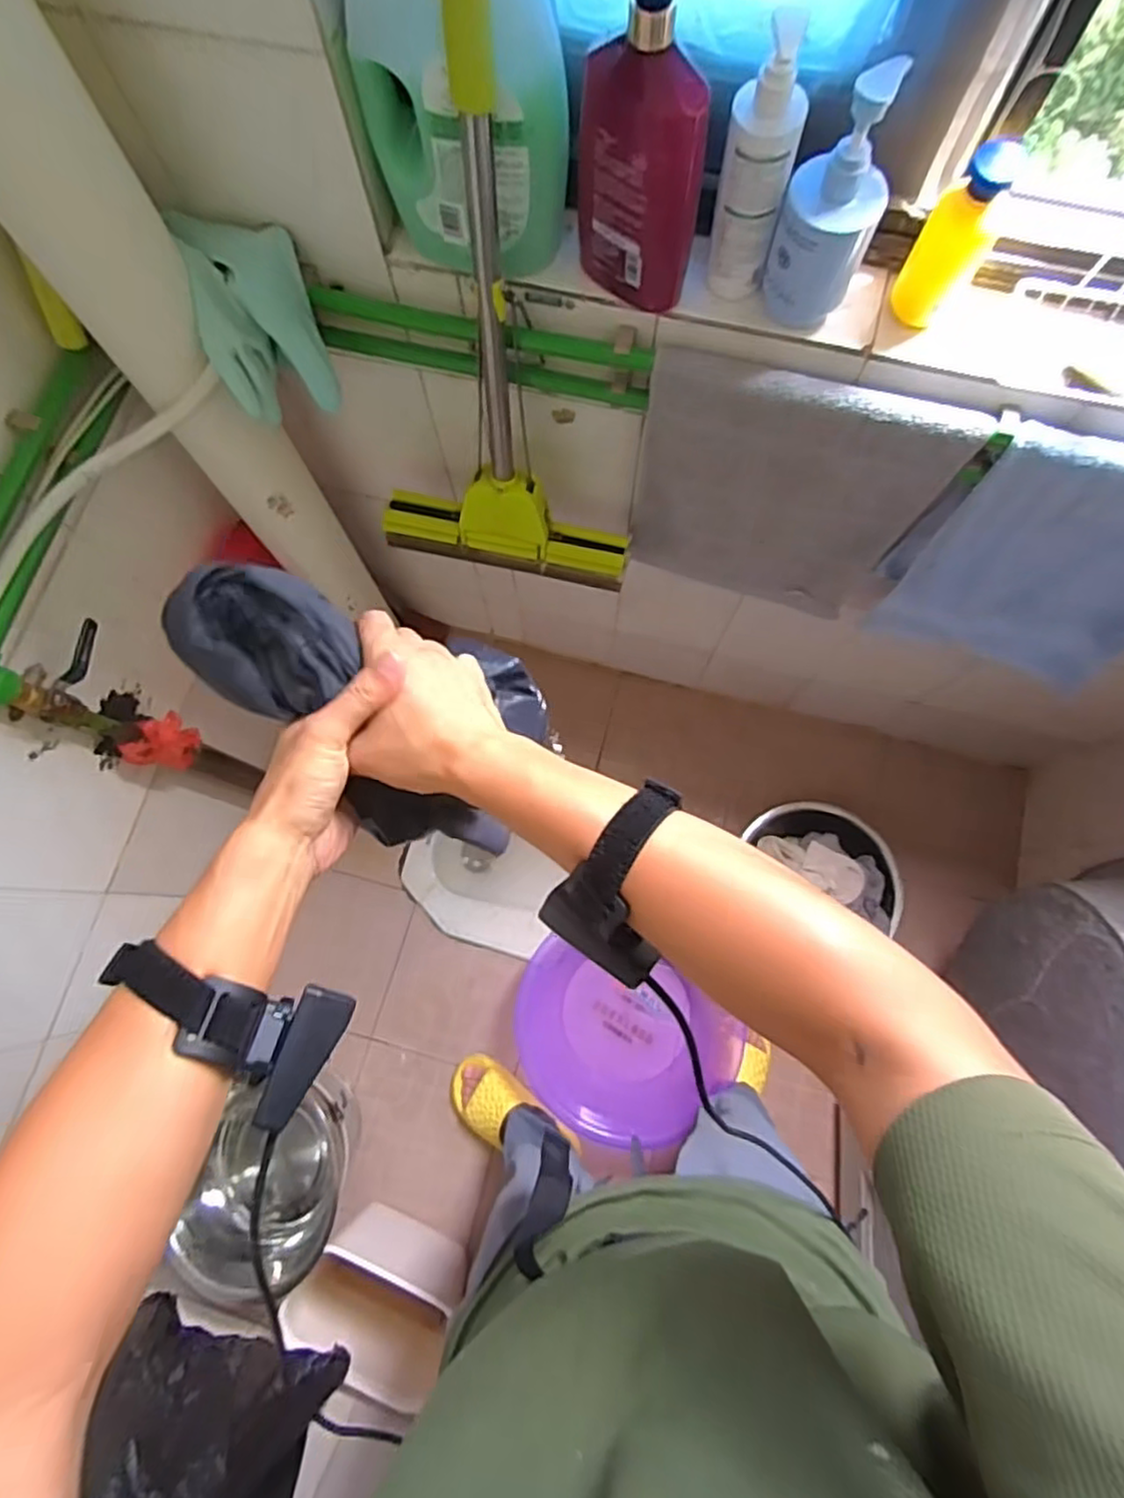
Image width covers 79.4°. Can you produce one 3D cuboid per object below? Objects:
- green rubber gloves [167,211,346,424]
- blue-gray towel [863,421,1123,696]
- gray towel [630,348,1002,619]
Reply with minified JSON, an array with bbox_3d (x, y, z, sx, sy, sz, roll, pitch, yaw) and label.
[{"bbox_3d":[-0.292,-0.409,0.656,0.102,0.129,0.125,-16,76,-3],"label":"green rubber gloves"},{"bbox_3d":[0.570,-0.199,0.798,0.313,0.398,0.036,20,77,6],"label":"blue-gray towel"},{"bbox_3d":[0.248,-0.285,0.815,0.318,0.373,0.039,13,76,4],"label":"gray towel"}]

